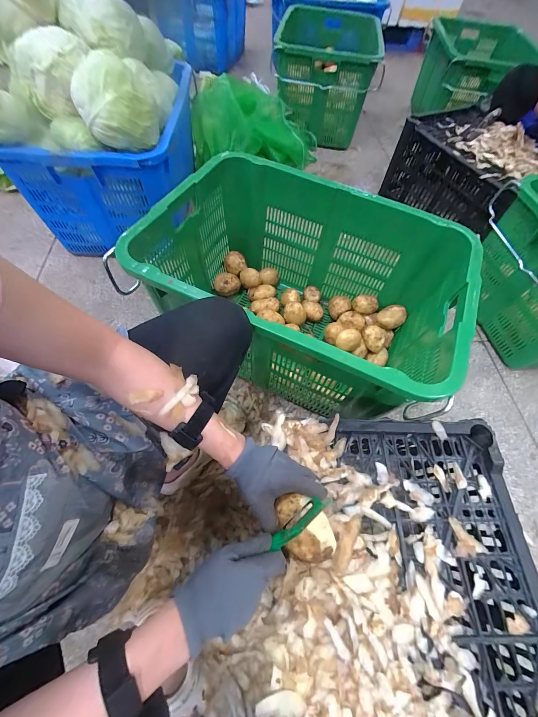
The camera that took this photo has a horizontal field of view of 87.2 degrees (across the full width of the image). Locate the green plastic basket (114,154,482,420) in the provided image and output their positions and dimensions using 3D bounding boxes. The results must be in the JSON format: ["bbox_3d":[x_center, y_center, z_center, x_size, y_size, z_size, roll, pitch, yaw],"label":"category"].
[{"bbox_3d":[0.081,-0.195,0.743,0.677,0.344,0.558,22,62,9],"label":"green plastic basket"}]

